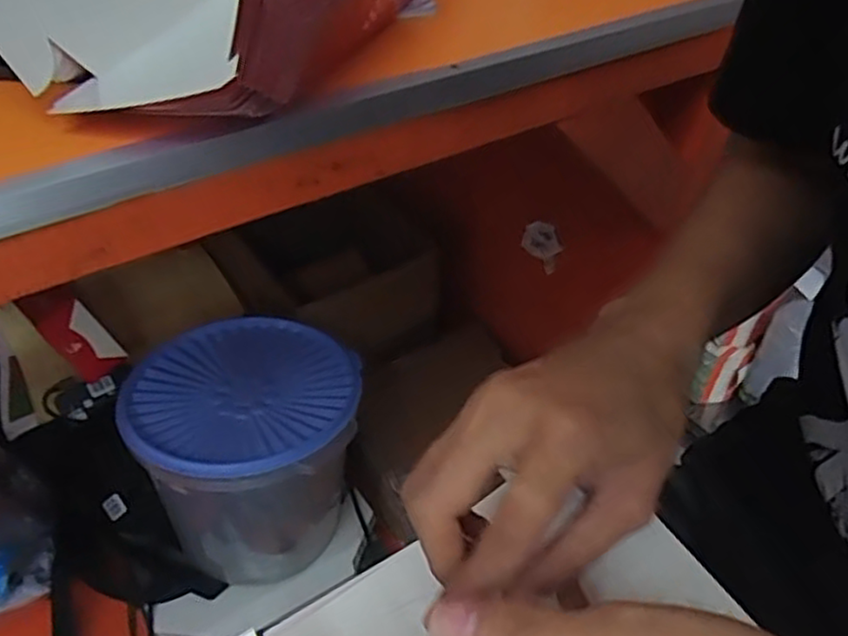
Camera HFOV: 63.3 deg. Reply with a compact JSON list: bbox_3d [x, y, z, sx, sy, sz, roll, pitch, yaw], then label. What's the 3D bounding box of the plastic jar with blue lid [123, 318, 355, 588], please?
[{"bbox_3d":[-0.186,0.159,0.795,0.245,0.227,0.219,-18,45,-19],"label":"plastic jar with blue lid"}]

